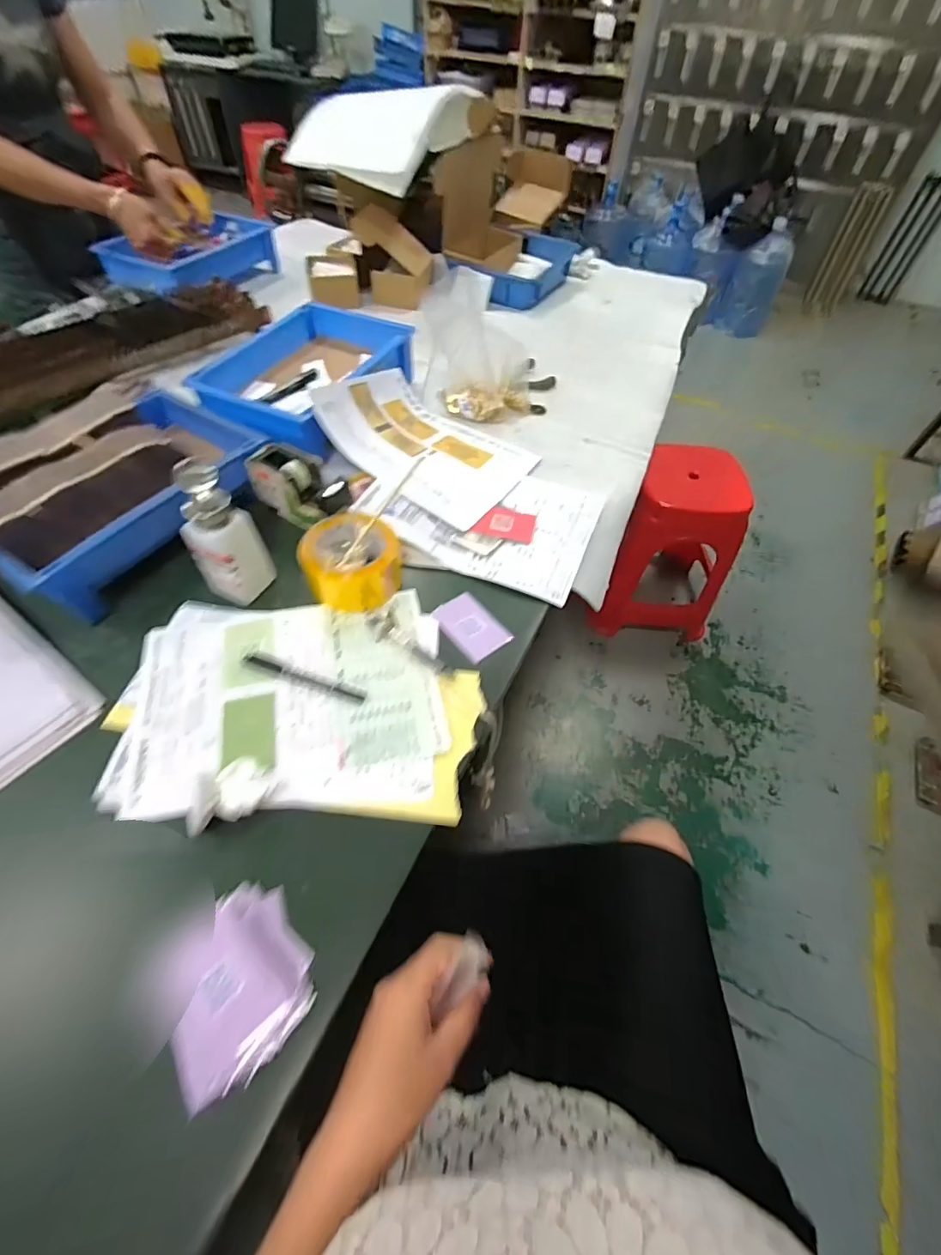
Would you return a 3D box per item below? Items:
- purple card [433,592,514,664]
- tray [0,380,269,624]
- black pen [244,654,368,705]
[{"bbox_3d":[0.000,-0.001,0.562,0.059,0.009,0.084,-33,62,-23],"label":"purple card"},{"bbox_3d":[-0.431,-0.167,0.575,0.201,0.094,0.281,25,57,16],"label":"tray"},{"bbox_3d":[-0.175,0.054,0.516,0.138,0.007,0.013,17,55,10],"label":"black pen"}]

